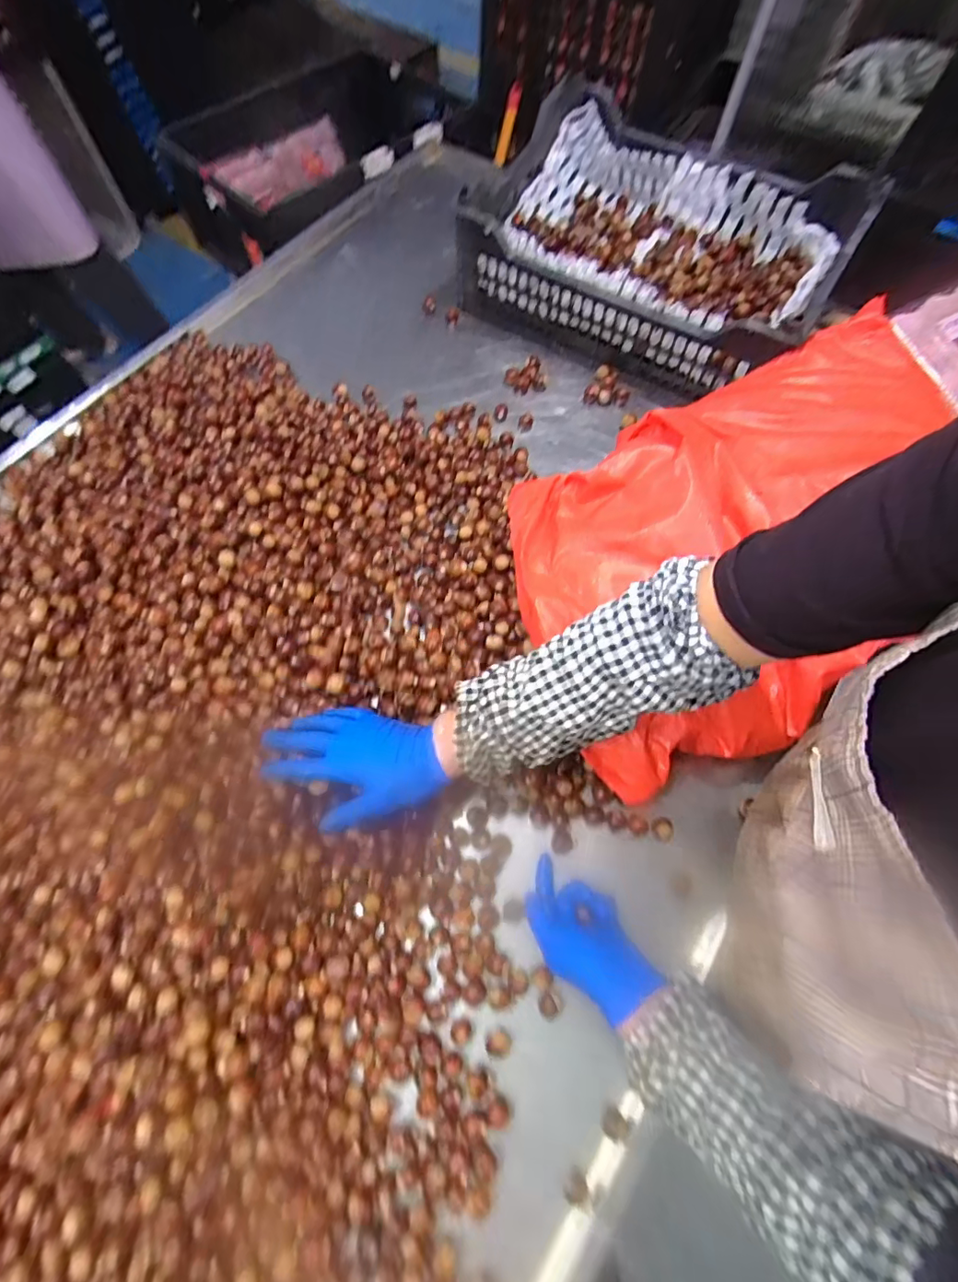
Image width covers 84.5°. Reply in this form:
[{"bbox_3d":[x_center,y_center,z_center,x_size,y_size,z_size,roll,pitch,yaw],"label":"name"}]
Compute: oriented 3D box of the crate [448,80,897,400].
[{"bbox_3d":[0.260,-0.588,0.817,0.512,0.175,0.328,28,70,9],"label":"crate"}]

